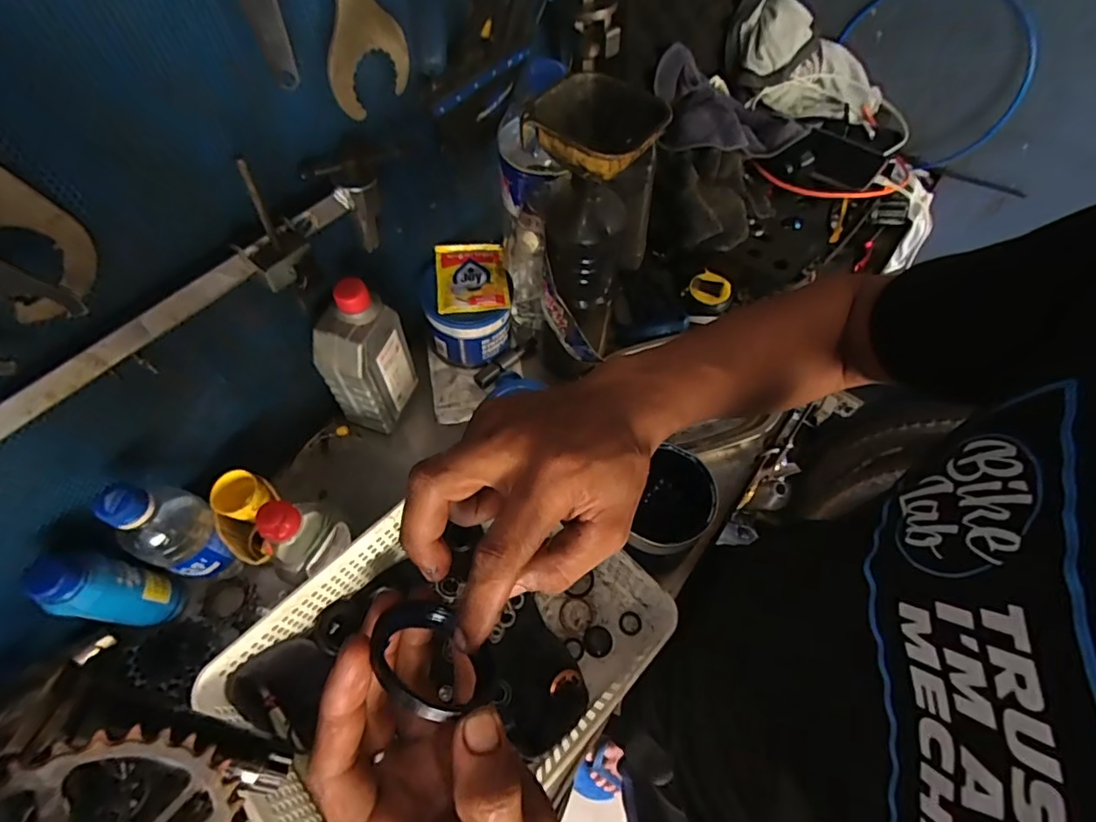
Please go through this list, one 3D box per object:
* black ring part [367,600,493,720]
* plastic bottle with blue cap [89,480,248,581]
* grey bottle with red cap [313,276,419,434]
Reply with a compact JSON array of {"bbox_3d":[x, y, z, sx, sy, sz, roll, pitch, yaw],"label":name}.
[{"bbox_3d":[-0.052,0.105,0.231,0.048,0.009,0.058,7,19,-42],"label":"black ring part"},{"bbox_3d":[-0.319,0.106,0.476,0.054,0.162,0.058,-19,63,-10],"label":"plastic bottle with blue cap"},{"bbox_3d":[-0.186,-0.053,0.551,0.055,0.162,0.079,17,63,9],"label":"grey bottle with red cap"}]

